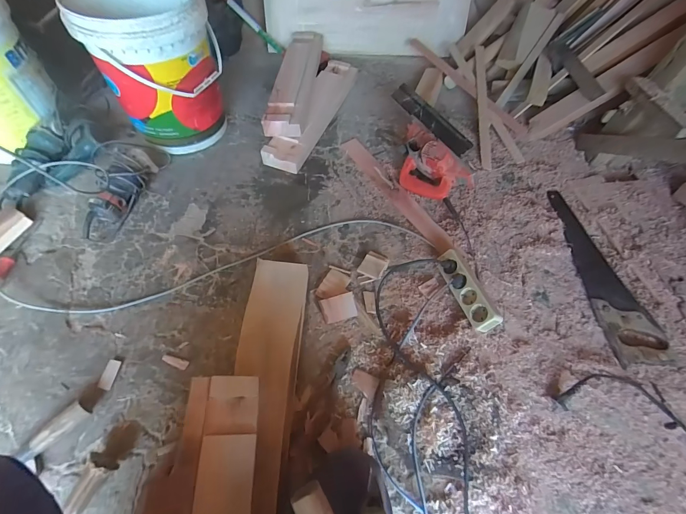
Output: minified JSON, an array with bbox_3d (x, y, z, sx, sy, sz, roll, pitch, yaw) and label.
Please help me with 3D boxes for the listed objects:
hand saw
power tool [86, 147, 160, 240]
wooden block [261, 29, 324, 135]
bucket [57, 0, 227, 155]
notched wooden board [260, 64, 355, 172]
[{"bbox_3d":[0.661,0.020,0.856,0.122,0.034,0.508,-1,60,-4],"label":"hand saw"},{"bbox_3d":[-0.598,-0.177,0.869,0.097,0.092,0.270,11,60,3],"label":"power tool"},{"bbox_3d":[-0.152,-0.600,1.097,0.119,0.044,0.554,6,60,0],"label":"wooden block"},{"bbox_3d":[-0.503,-0.528,0.919,0.299,0.348,0.300,-22,64,-15],"label":"bucket"},{"bbox_3d":[-0.091,-0.488,1.093,0.116,0.061,0.541,20,61,8],"label":"notched wooden board"}]

